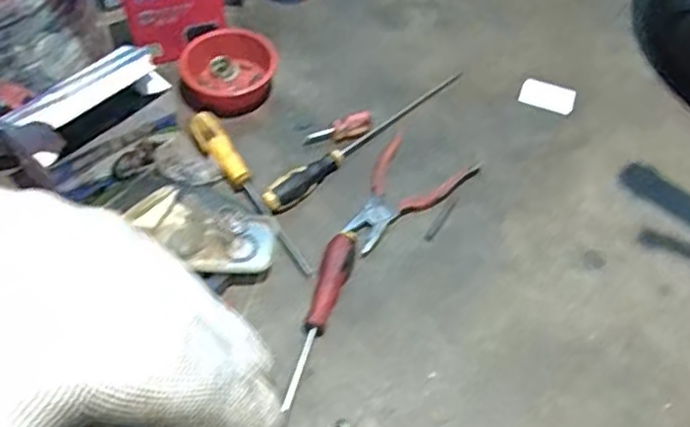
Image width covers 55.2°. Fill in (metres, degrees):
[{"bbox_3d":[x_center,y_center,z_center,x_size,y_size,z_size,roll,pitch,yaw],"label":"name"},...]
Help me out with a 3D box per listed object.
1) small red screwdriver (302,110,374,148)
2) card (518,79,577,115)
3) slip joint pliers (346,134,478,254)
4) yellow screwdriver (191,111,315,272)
[{"bbox_3d":[-0.008,-0.104,0.808,0.087,0.022,0.021,-14,58,-14],"label":"small red screwdriver"},{"bbox_3d":[0.272,-0.158,0.885,0.072,0.004,0.047,18,56,7],"label":"card"},{"bbox_3d":[0.058,-0.034,0.779,0.185,0.007,0.100,-35,65,-25],"label":"slip joint pliers"},{"bbox_3d":[-0.115,-0.029,0.744,0.040,0.028,0.237,-25,61,-20],"label":"yellow screwdriver"}]

